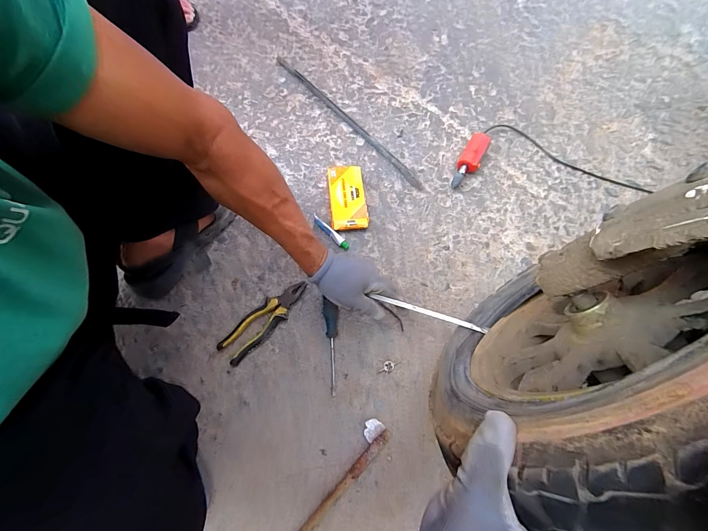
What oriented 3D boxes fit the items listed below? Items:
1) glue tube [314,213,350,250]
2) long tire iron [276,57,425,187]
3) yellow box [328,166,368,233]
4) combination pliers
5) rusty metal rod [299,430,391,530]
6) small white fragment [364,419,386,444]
[{"bbox_3d":[-0.048,-0.068,0.616,0.095,0.026,0.016,41,73,14],"label":"glue tube"},{"bbox_3d":[-0.025,-0.370,0.738,0.028,0.012,0.540,-37,74,-15],"label":"long tire iron"},{"bbox_3d":[-0.015,-0.147,0.648,0.074,0.025,0.156,-5,69,-3],"label":"yellow box"},{"bbox_3d":[-0.162,0.100,0.556,0.187,0.026,0.051,-42,75,-16],"label":"combination pliers"},{"bbox_3d":[-0.013,0.340,0.466,0.017,0.018,0.197,43,73,14],"label":"rusty metal rod"},{"bbox_3d":[0.031,0.271,0.496,0.034,0.012,0.027,-39,74,-15],"label":"small white fragment"}]

